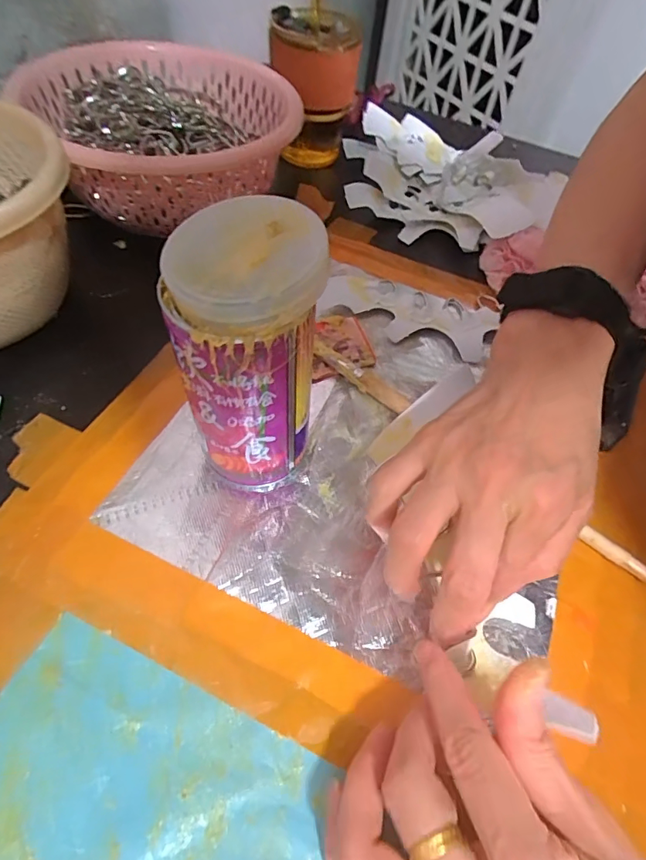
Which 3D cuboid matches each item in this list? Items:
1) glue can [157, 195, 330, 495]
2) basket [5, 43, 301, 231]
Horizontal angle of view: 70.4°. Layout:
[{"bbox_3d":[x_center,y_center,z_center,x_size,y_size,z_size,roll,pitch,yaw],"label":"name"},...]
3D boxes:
[{"bbox_3d":[-0.036,-0.033,0.236,0.062,0.138,0.068,1,53,-5],"label":"glue can"},{"bbox_3d":[-0.139,-0.275,0.422,0.218,0.076,0.218,3,53,-4],"label":"basket"}]

